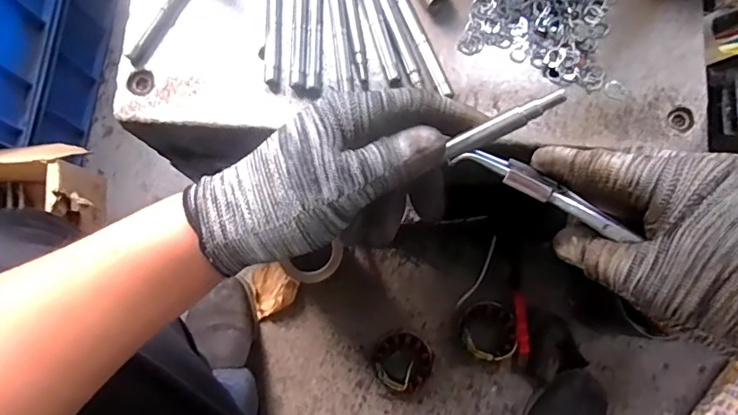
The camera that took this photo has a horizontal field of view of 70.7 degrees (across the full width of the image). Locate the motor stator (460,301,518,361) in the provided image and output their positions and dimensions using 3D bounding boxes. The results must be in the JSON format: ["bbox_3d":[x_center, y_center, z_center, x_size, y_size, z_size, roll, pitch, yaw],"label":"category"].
[{"bbox_3d":[0.175,0.183,0.774,0.080,0.045,0.084,0,79,0],"label":"motor stator"}]

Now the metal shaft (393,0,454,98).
[{"bbox_3d":[0.029,-0.157,0.410,0.012,0.008,0.155,-24,80,-4],"label":"metal shaft"}]

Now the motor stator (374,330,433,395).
[{"bbox_3d":[0.052,0.228,0.769,0.084,0.043,0.081,0,79,0],"label":"motor stator"}]

